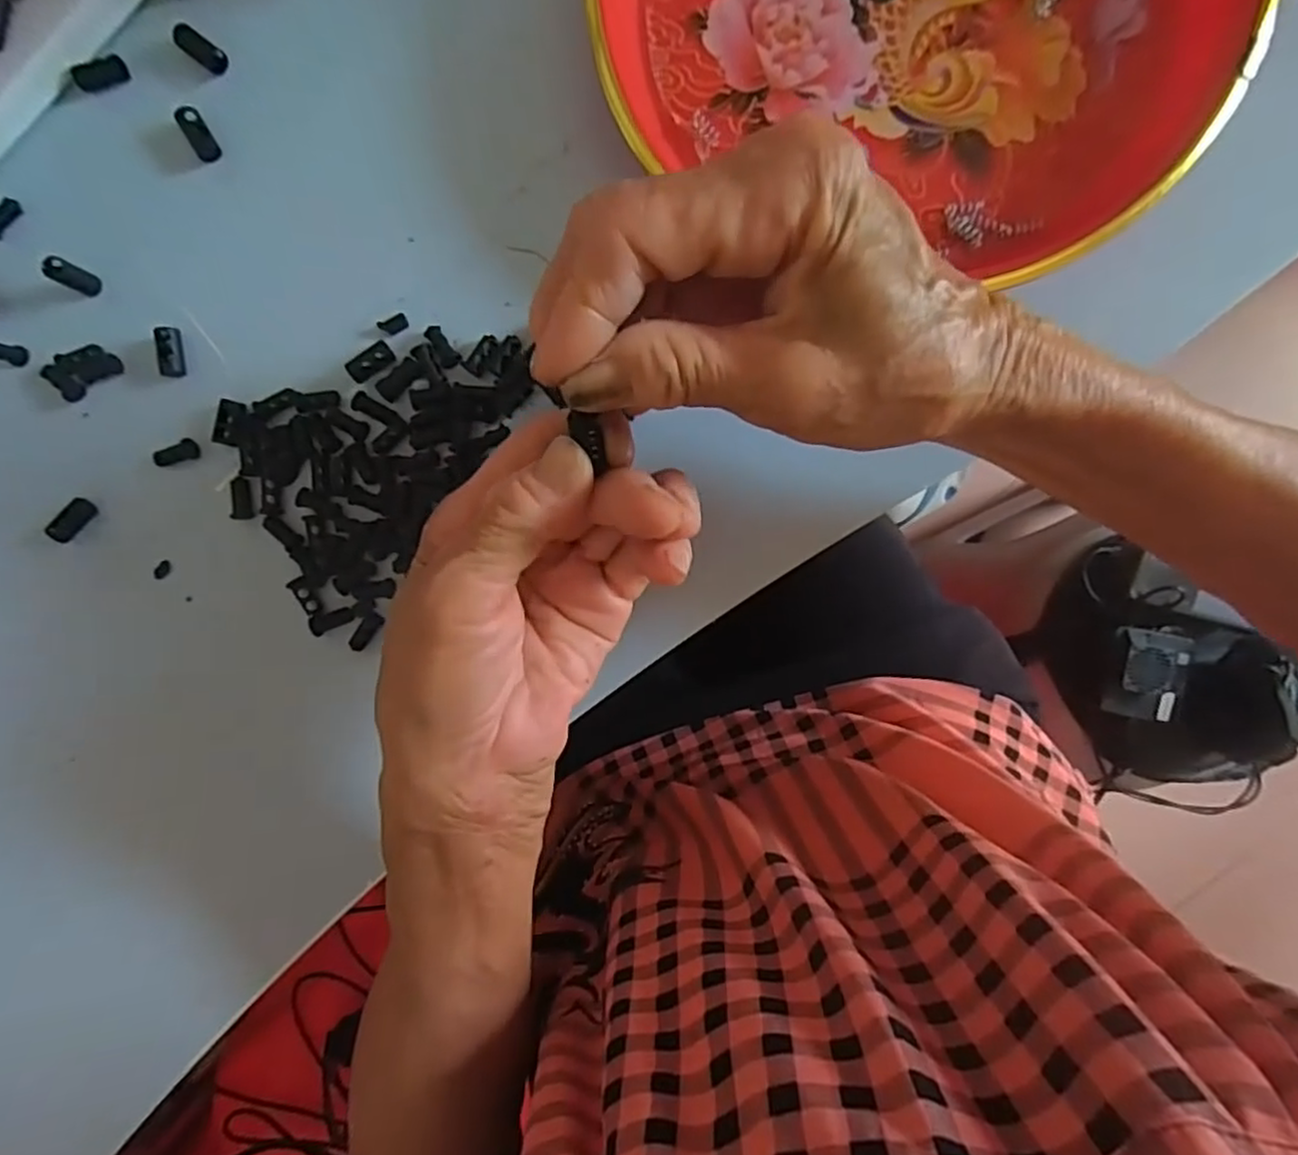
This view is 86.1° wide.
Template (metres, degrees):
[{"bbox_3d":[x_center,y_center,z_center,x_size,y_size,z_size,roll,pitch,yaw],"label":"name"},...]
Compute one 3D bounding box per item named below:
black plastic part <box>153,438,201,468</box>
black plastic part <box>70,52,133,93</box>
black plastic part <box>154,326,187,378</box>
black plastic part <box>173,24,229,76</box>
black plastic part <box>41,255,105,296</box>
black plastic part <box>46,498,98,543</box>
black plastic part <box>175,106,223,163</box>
[{"bbox_3d":[-0.188,-0.050,0.277,0.019,0.006,0.007,-14,92,4],"label":"black plastic part"},{"bbox_3d":[-0.212,-0.195,0.269,0.019,0.004,0.009,-27,91,-11],"label":"black plastic part"},{"bbox_3d":[-0.188,-0.089,0.273,0.010,0.004,0.019,-5,92,4],"label":"black plastic part"},{"bbox_3d":[-0.172,-0.203,0.266,0.020,0.006,0.009,37,94,1],"label":"black plastic part"},{"bbox_3d":[-0.222,-0.116,0.266,0.009,0.019,0.009,25,94,2],"label":"black plastic part"},{"bbox_3d":[-0.230,-0.023,0.277,0.007,0.010,0.019,44,95,1],"label":"black plastic part"},{"bbox_3d":[-0.174,-0.171,0.268,0.009,0.004,0.021,-27,104,5],"label":"black plastic part"}]

